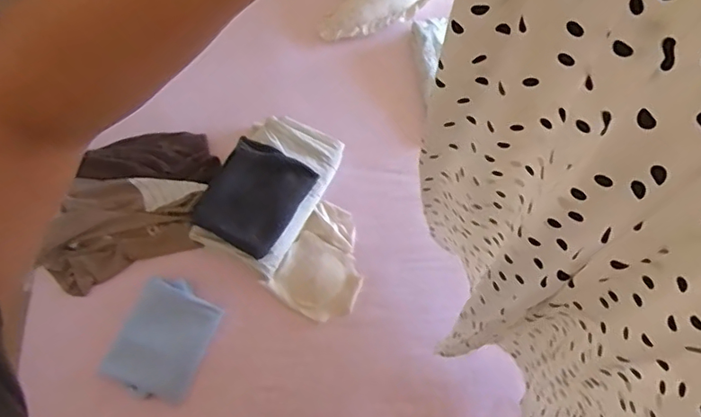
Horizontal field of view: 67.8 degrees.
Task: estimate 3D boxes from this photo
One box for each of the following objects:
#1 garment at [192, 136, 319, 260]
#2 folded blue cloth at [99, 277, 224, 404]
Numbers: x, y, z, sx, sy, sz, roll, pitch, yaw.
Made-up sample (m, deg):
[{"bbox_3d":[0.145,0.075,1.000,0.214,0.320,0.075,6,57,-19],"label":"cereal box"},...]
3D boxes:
[{"bbox_3d":[-0.196,-0.030,1.059,0.170,0.090,0.214,26,68,13],"label":"garment"},{"bbox_3d":[-0.349,0.244,0.982,0.160,0.015,0.201,20,67,10],"label":"folded blue cloth"}]

